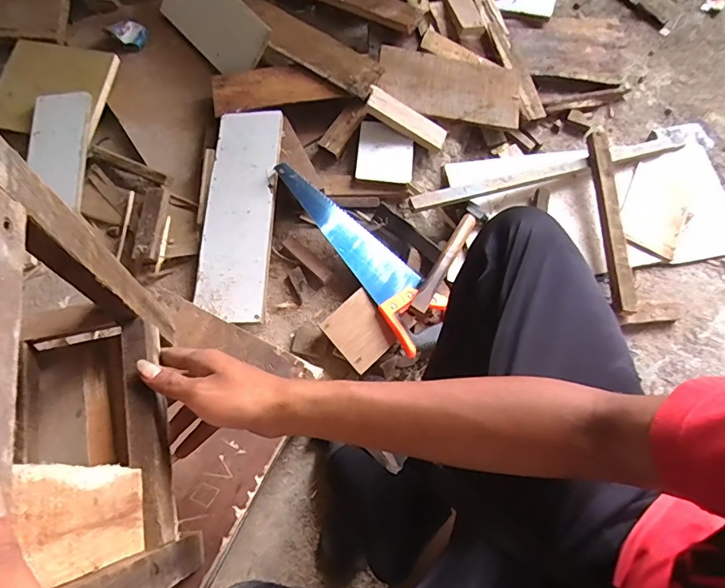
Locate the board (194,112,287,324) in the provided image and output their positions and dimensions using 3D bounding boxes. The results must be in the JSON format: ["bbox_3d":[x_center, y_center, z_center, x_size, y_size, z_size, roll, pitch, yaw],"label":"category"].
[{"bbox_3d":[-0.219,-0.151,0.813,0.126,0.013,0.401,0,72,8],"label":"board"}]

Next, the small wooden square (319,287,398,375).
[{"bbox_3d":[-0.002,0.060,0.757,0.097,0.009,0.104,-42,89,-16],"label":"small wooden square"}]

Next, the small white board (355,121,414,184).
[{"bbox_3d":[0.044,-0.269,0.874,0.106,0.012,0.115,8,78,2],"label":"small white board"}]

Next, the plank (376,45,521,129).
[{"bbox_3d":[0.178,-0.418,0.915,0.285,0.025,0.132,8,84,-7],"label":"plank"}]

